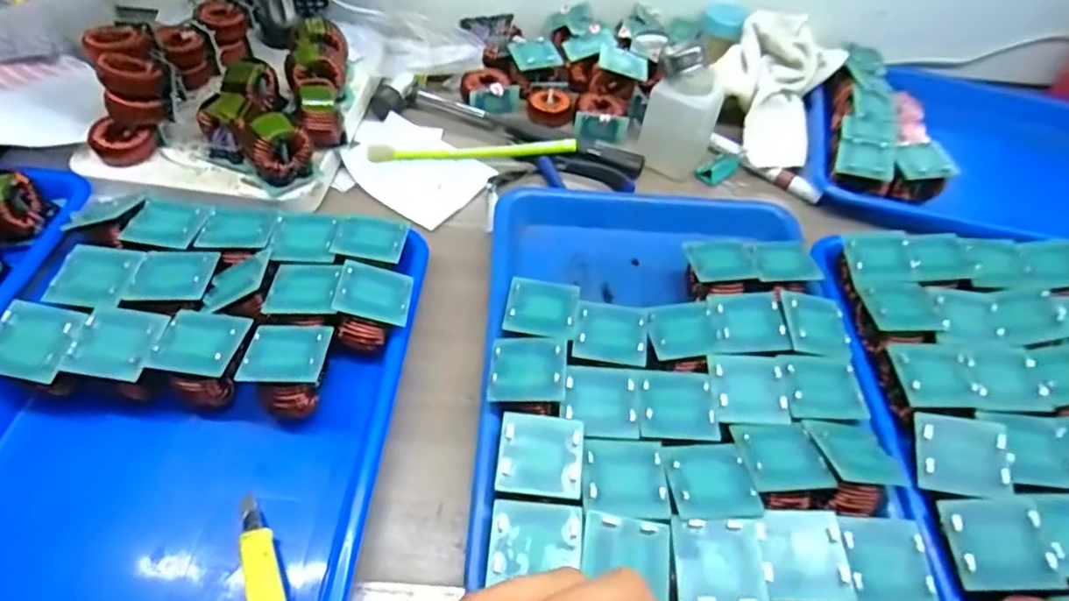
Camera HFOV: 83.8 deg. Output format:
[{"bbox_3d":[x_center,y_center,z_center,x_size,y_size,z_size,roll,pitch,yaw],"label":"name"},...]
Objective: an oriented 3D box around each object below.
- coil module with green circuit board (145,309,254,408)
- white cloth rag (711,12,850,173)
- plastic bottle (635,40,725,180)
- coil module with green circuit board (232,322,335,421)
[{"bbox_3d":[-0.204,0.037,0.373,0.046,0.043,0.047,7,52,1],"label":"coil module with green circuit board"},{"bbox_3d":[0.234,-0.213,0.582,0.105,0.067,0.166,24,54,14],"label":"white cloth rag"},{"bbox_3d":[0.130,-0.165,0.529,0.062,0.106,0.044,18,53,9],"label":"plastic bottle"},{"bbox_3d":[-0.151,0.045,0.375,0.045,0.047,0.047,5,51,-1],"label":"coil module with green circuit board"}]

